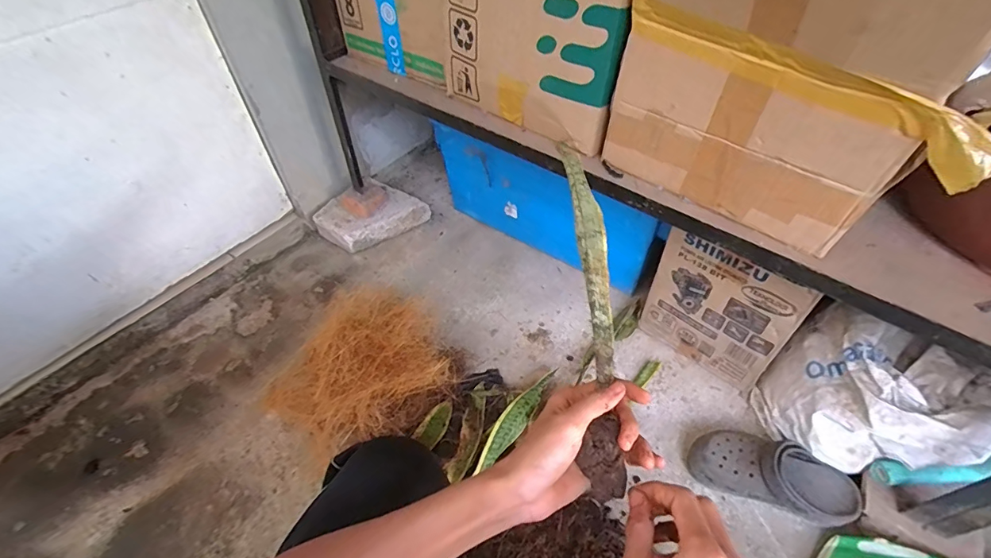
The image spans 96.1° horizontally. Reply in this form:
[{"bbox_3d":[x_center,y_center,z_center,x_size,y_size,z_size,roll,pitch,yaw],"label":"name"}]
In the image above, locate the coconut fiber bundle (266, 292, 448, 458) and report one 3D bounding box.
[{"bbox_3d":[-0.260,0.173,0.847,0.340,0.131,0.286,-29,54,-20],"label":"coconut fiber bundle"}]

